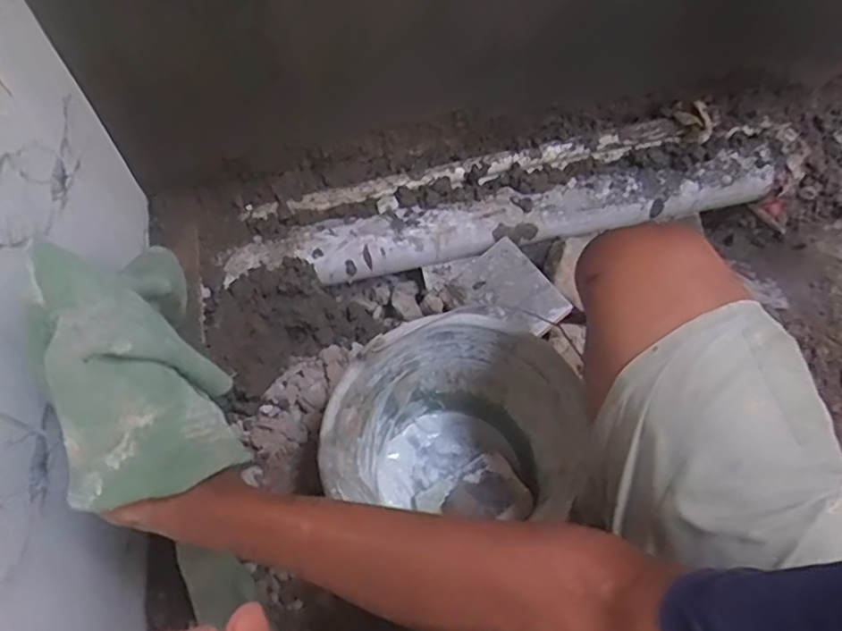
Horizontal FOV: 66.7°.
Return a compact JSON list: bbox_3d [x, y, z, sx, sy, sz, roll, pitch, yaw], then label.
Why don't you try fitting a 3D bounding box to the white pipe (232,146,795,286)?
[{"bbox_3d":[0.126,-0.134,0.847,0.751,0.066,0.084,-12,67,-8],"label":"white pipe"}]

